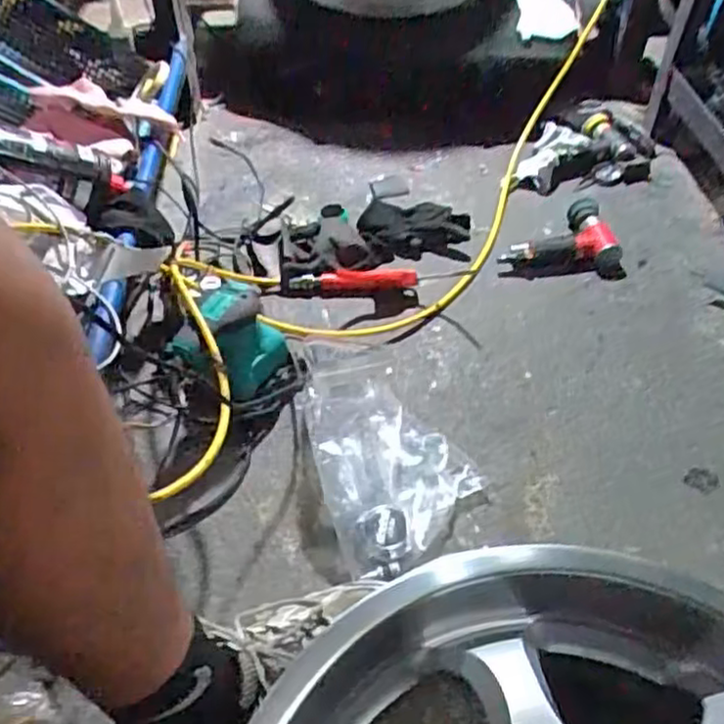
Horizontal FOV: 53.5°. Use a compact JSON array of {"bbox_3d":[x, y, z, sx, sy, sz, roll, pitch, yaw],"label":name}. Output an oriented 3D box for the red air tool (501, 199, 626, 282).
[{"bbox_3d":[0.302,-0.194,1.095,0.174,0.041,0.157,3,47,3],"label":"red air tool"}]

